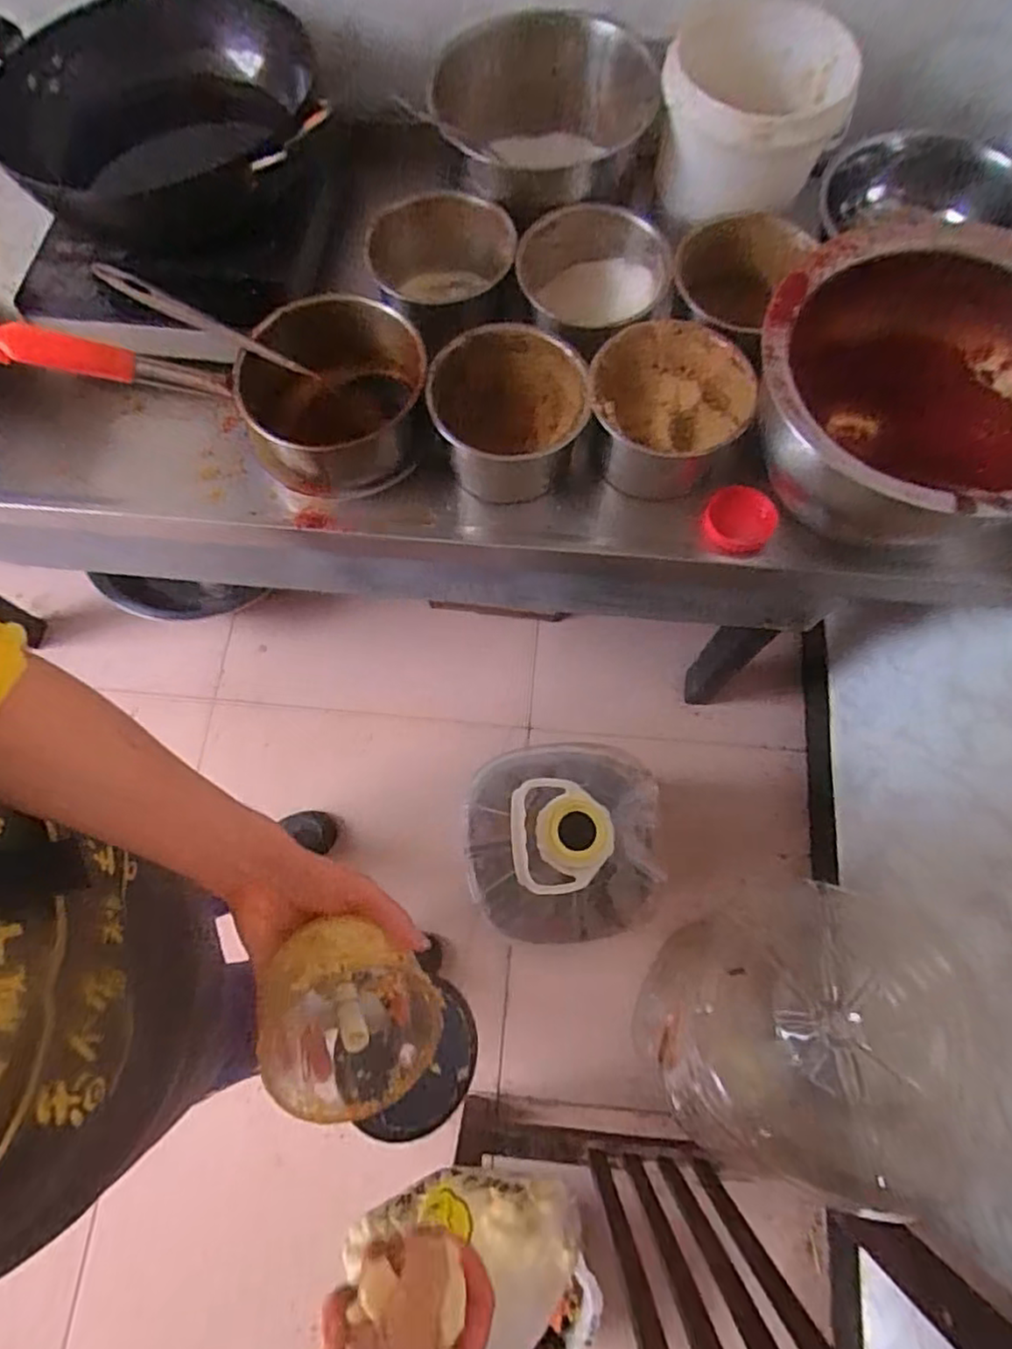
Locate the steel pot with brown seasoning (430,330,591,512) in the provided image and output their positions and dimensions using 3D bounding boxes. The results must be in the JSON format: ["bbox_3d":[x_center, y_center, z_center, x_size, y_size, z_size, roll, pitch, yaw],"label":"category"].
[{"bbox_3d":[0.002,-0.254,0.652,0.149,0.093,0.137,0,72,1],"label":"steel pot with brown seasoning"}]

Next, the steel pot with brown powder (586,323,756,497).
[{"bbox_3d":[0.155,-0.255,0.647,0.148,0.094,0.138,0,72,1],"label":"steel pot with brown powder"}]

